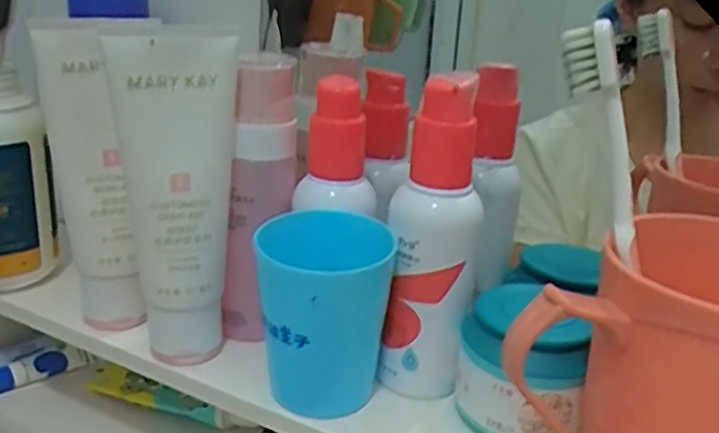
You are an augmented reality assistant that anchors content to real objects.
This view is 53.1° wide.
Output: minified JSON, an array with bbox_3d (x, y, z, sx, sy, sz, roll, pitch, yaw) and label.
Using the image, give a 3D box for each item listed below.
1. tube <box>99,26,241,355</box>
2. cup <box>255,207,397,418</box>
[{"bbox_3d":[-0.090,-0.008,0.352,0.055,0.157,0.034,1,19,-9],"label":"tube"},{"bbox_3d":[-0.018,0.049,0.335,0.061,0.092,0.064,4,18,1],"label":"cup"}]

